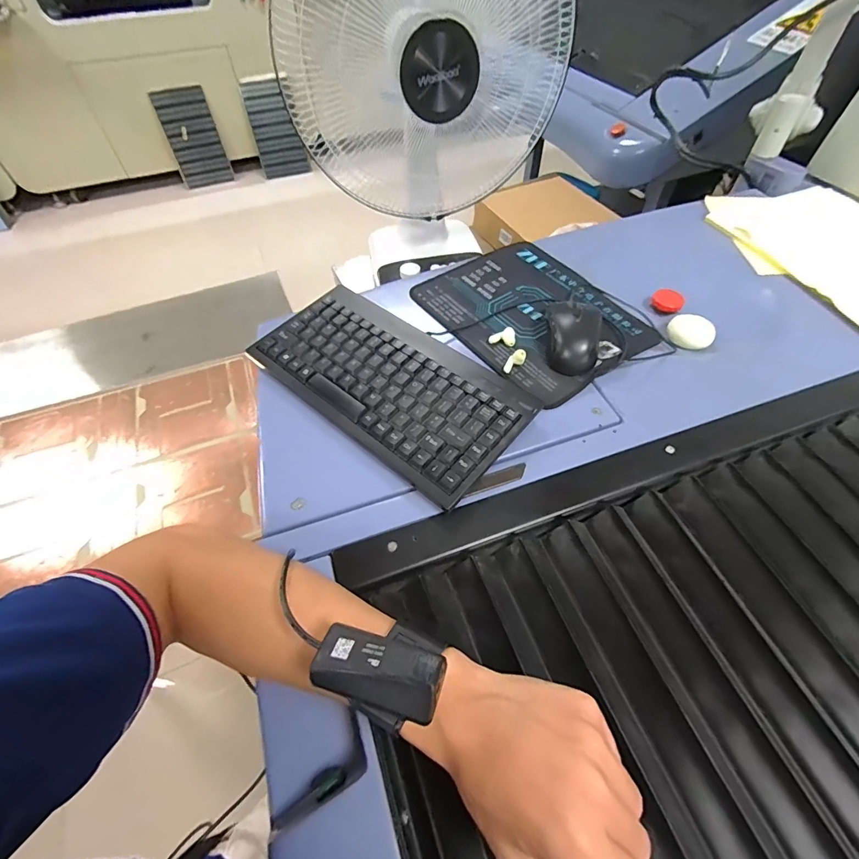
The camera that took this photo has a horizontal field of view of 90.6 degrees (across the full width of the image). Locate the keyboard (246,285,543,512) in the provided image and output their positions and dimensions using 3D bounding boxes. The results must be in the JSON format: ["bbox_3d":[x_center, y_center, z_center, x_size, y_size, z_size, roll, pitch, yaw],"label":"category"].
[{"bbox_3d":[-0.045,-0.052,0.445,0.287,0.025,0.143,36,63,22],"label":"keyboard"}]

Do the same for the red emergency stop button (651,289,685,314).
[{"bbox_3d":[0.322,-0.175,0.575,0.039,0.015,0.039,0,56,0],"label":"red emergency stop button"}]

